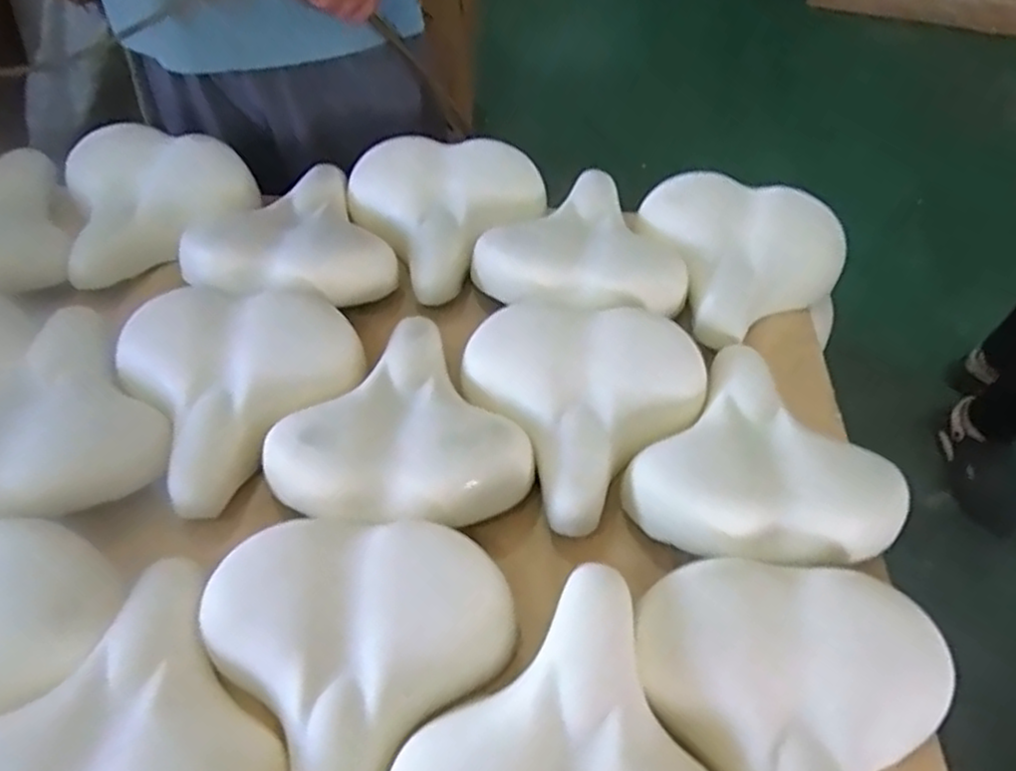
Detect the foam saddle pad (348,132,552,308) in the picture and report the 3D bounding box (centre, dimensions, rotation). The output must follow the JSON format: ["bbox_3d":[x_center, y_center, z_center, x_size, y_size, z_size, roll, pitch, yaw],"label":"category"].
[{"bbox_3d":[-0.089,-0.244,0.941,0.224,0.057,0.235,-43,74,-10],"label":"foam saddle pad"}]

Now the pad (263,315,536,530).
[{"bbox_3d":[-0.118,0.041,0.715,0.213,0.065,0.225,-25,57,-21],"label":"pad"}]

